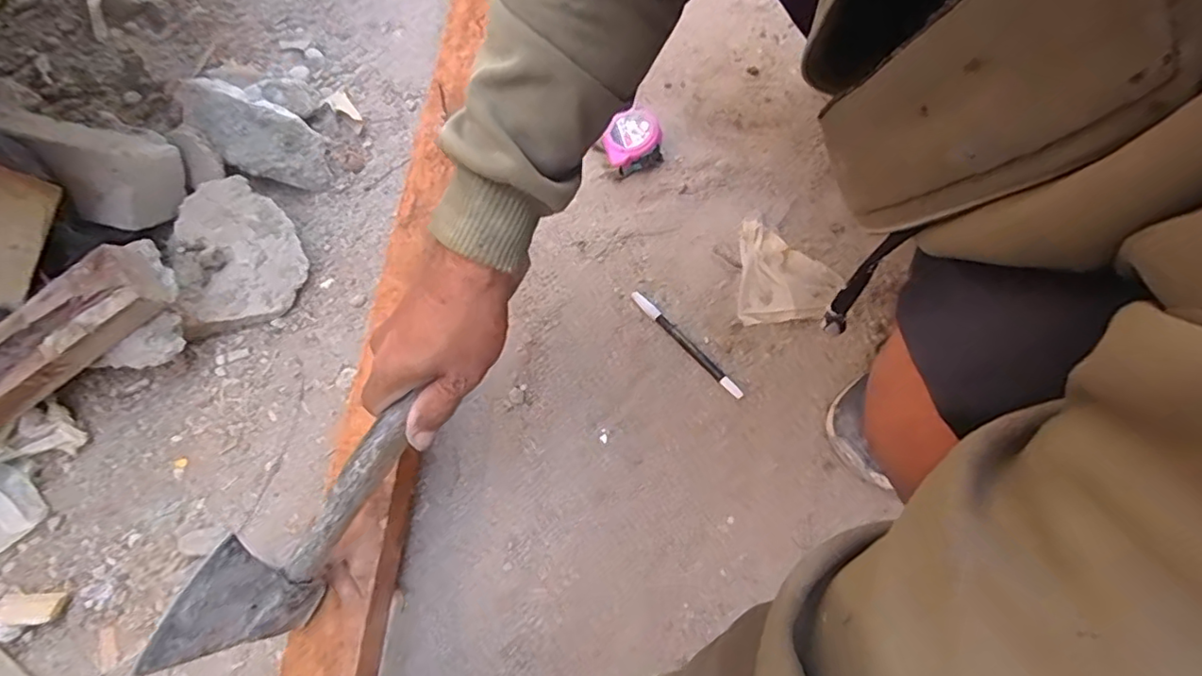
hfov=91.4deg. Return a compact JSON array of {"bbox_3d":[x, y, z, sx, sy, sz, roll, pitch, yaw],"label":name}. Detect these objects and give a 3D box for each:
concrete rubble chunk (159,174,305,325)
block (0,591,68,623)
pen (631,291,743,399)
[{"bbox_3d":[-0.375,-0.086,0.602,0.119,0.043,0.158,-28,67,-12],"label":"concrete rubble chunk"},{"bbox_3d":[-0.465,0.218,0.473,0.059,0.007,0.022,-4,64,-1],"label":"block"},{"bbox_3d":[0.080,0.004,0.562,0.011,0.010,0.144,-38,69,-16],"label":"pen"}]

